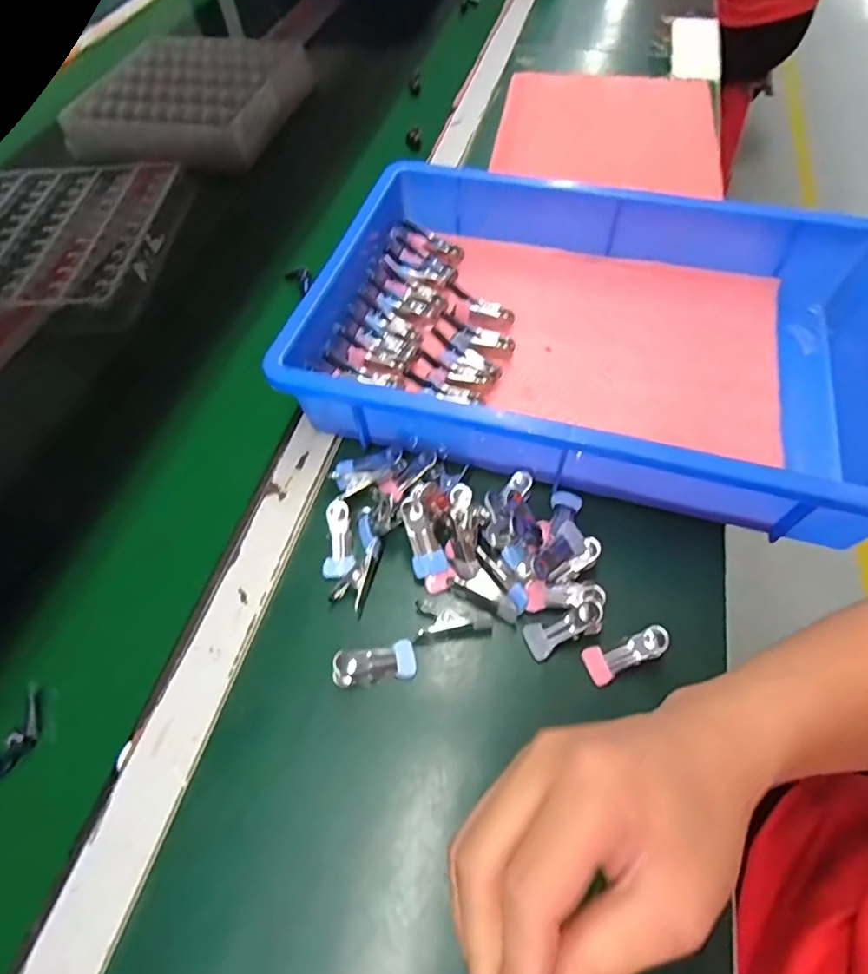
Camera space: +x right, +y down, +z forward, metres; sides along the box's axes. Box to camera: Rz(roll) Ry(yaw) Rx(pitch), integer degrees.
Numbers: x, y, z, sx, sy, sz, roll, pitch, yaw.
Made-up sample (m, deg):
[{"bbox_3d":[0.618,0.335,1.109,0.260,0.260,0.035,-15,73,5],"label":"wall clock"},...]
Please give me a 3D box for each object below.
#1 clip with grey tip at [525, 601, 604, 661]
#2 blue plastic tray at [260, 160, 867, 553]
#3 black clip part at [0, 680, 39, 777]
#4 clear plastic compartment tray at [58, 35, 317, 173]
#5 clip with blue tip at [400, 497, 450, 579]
[{"bbox_3d":[0.084,0.091,0.341,0.051,0.015,0.022,-28,59,8],"label":"clip with grey tip"},{"bbox_3d":[0.127,-0.127,0.437,0.452,0.078,0.288,13,60,11],"label":"blue plastic tray"},{"bbox_3d":[-0.253,0.148,0.326,0.019,0.017,0.056,0,58,3],"label":"black clip part"},{"bbox_3d":[-0.329,-0.523,0.709,0.264,0.039,0.273,6,59,7],"label":"clear plastic compartment tray"},{"bbox_3d":[-0.008,0.034,0.358,0.023,0.010,0.053,-20,102,-9],"label":"clip with blue tip"}]

